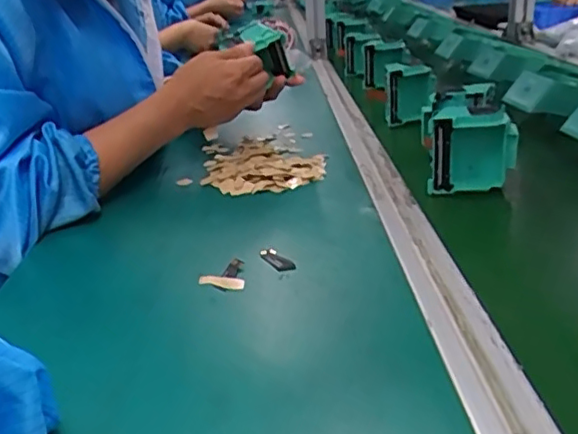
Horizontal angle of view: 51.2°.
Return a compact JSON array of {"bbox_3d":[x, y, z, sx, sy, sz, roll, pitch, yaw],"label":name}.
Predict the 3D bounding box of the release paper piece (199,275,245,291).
[{"bbox_3d":[-0.049,0.047,0.436,0.036,0.008,0.006,5,1,24],"label":"release paper piece"}]

